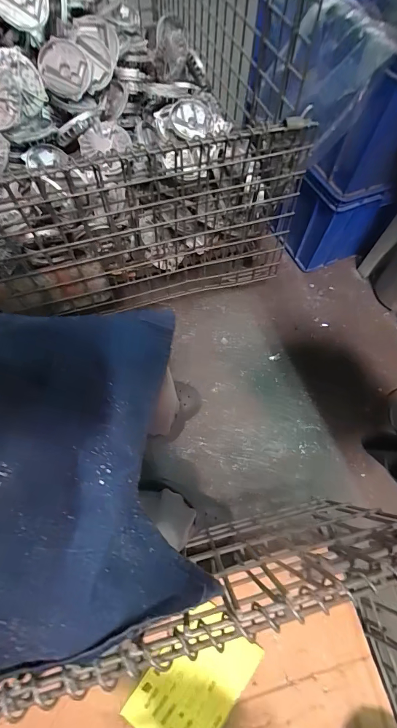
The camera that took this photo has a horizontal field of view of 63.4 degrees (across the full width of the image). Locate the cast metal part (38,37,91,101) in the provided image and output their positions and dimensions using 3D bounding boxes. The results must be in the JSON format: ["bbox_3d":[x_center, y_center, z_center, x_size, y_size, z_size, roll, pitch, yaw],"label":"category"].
[{"bbox_3d":[-0.314,-0.690,0.759,0.110,0.027,0.123,-6,98,-5],"label":"cast metal part"}]

